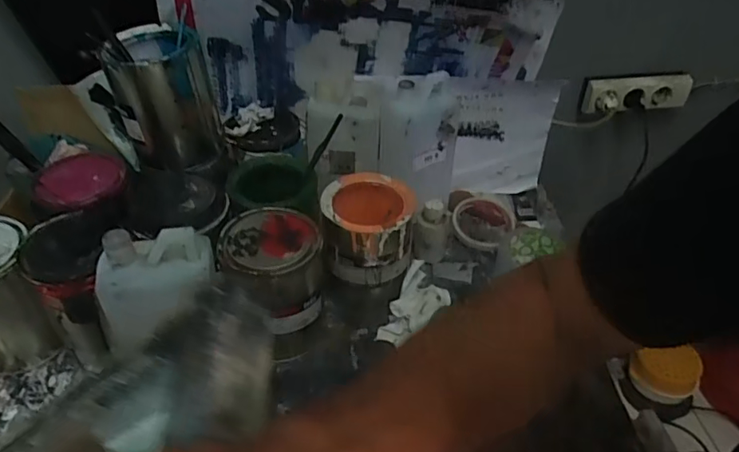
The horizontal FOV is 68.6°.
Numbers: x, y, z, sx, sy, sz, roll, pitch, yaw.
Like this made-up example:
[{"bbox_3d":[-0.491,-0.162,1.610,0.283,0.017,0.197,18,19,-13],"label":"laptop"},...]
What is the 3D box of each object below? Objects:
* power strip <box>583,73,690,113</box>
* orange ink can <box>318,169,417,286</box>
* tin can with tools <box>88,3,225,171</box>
[{"bbox_3d":[0.481,-0.240,0.974,0.203,0.063,0.031,-8,9,-7],"label":"power strip"},{"bbox_3d":[-0.001,0.004,0.668,0.107,0.092,0.104,1,40,-1],"label":"orange ink can"},{"bbox_3d":[-0.246,-0.157,0.657,0.098,0.159,0.095,1,40,-1],"label":"tin can with tools"}]

